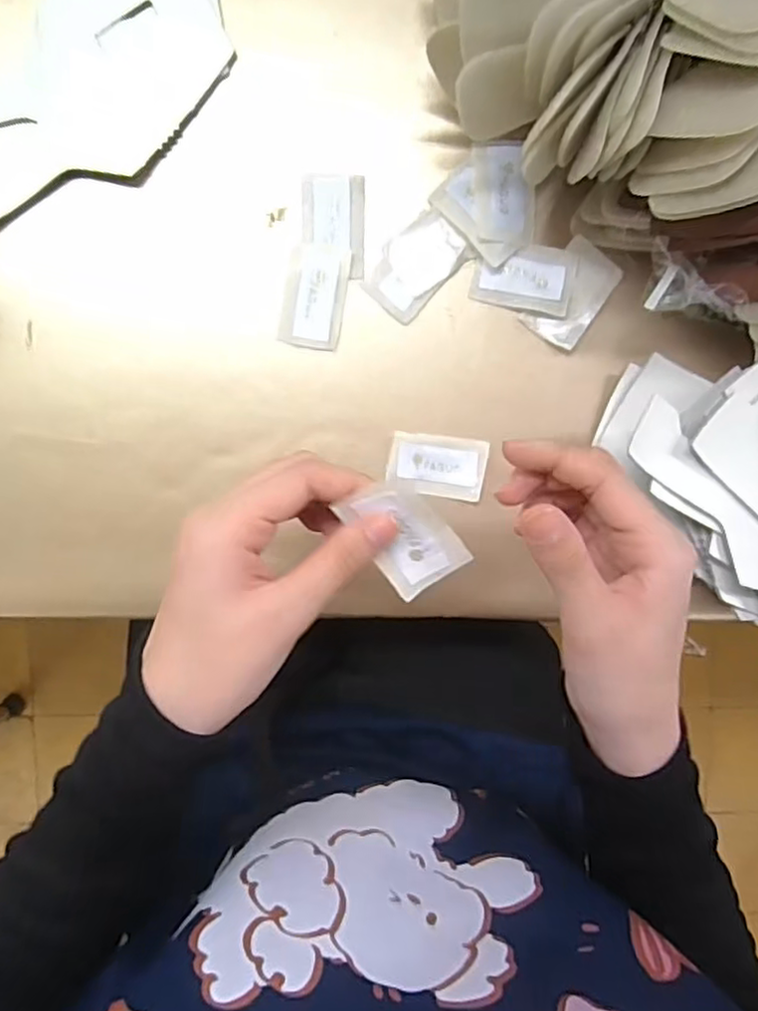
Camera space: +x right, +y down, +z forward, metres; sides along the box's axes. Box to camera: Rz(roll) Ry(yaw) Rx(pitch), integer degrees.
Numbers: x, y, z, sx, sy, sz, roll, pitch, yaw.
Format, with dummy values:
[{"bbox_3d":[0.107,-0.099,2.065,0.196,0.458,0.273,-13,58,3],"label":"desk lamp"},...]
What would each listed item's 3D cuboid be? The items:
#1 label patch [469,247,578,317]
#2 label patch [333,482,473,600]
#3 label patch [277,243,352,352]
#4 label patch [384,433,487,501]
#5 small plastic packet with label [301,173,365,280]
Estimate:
[{"bbox_3d":[0.080,-0.126,0.356,0.055,0.006,0.035,8,96,-3],"label":"label patch"},{"bbox_3d":[0.011,0.012,0.263,0.033,0.006,0.052,-36,118,7],"label":"label patch"},{"bbox_3d":[-0.035,-0.115,0.355,0.033,0.004,0.054,10,96,-3],"label":"label patch"},{"bbox_3d":[0.033,-0.022,0.368,0.054,0.004,0.034,7,101,-3],"label":"label patch"},{"bbox_3d":[-0.025,-0.152,0.351,0.034,0.004,0.053,1,96,-2],"label":"small plastic packet with label"}]

